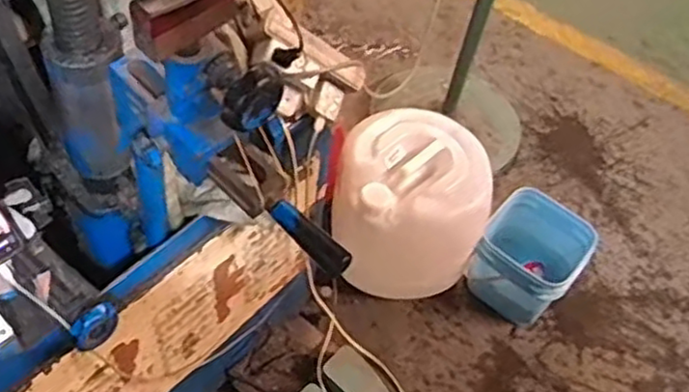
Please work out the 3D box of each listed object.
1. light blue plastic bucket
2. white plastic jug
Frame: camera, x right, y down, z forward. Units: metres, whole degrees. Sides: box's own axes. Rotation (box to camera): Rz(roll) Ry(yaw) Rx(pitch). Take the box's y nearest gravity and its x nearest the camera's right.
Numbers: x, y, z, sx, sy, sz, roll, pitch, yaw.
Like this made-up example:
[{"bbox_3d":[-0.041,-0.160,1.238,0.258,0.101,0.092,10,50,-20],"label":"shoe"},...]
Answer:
[{"bbox_3d":[0.399,0.137,1.518,0.216,0.198,0.229,31,56,18],"label":"light blue plastic bucket"},{"bbox_3d":[0.133,0.026,1.450,0.296,0.319,0.257,8,52,1],"label":"white plastic jug"}]

